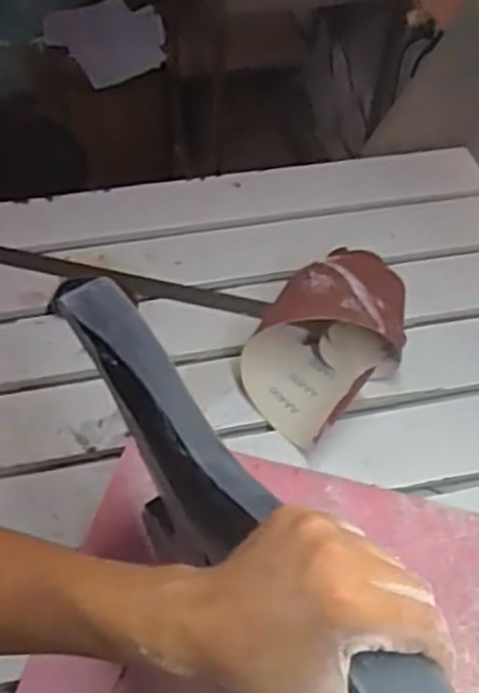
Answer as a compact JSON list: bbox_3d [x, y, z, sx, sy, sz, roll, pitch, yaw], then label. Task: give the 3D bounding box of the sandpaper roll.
[{"bbox_3d":[0.096,-0.014,0.808,0.140,0.098,0.207,35,58,22],"label":"sandpaper roll"}]

